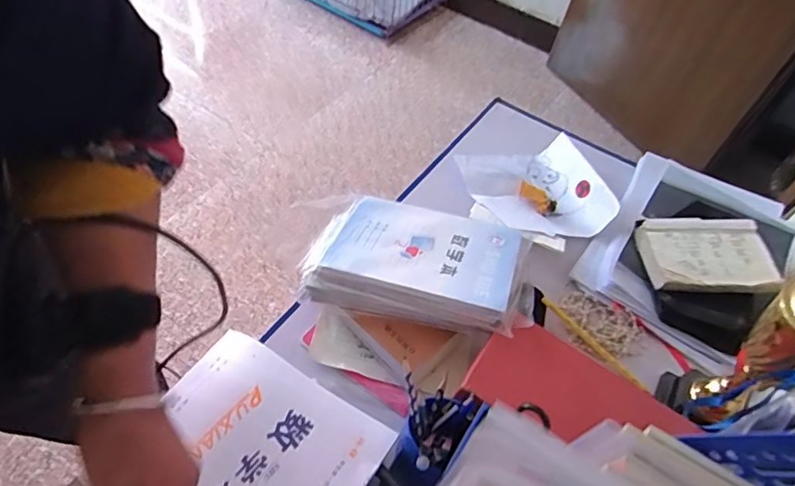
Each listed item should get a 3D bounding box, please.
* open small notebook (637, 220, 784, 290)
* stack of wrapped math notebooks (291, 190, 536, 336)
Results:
[{"bbox_3d":[0.409,0.013,0.696,0.155,0.027,0.112,8,49,3],"label":"open small notebook"},{"bbox_3d":[0.019,0.014,0.631,0.260,0.044,0.175,15,51,4],"label":"stack of wrapped math notebooks"}]

